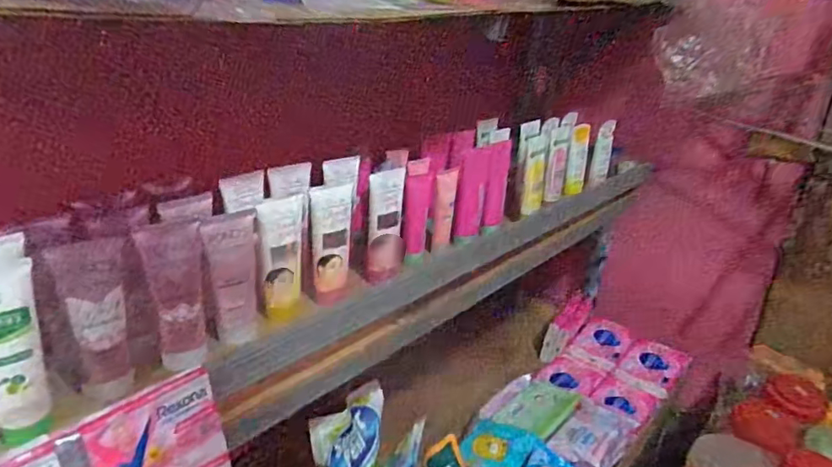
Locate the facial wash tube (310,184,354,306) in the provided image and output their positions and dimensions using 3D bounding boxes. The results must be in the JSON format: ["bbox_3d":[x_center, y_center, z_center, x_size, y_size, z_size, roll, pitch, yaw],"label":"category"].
[{"bbox_3d":[-0.101,0.017,0.656,0.047,0.153,0.024,-1,23,-11],"label":"facial wash tube"}]

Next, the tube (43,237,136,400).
[{"bbox_3d":[-0.283,0.080,0.489,0.053,0.145,0.035,-8,25,-25],"label":"tube"}]

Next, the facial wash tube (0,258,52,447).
[{"bbox_3d":[-0.323,0.096,0.431,0.052,0.141,0.038,-16,30,-38],"label":"facial wash tube"}]

